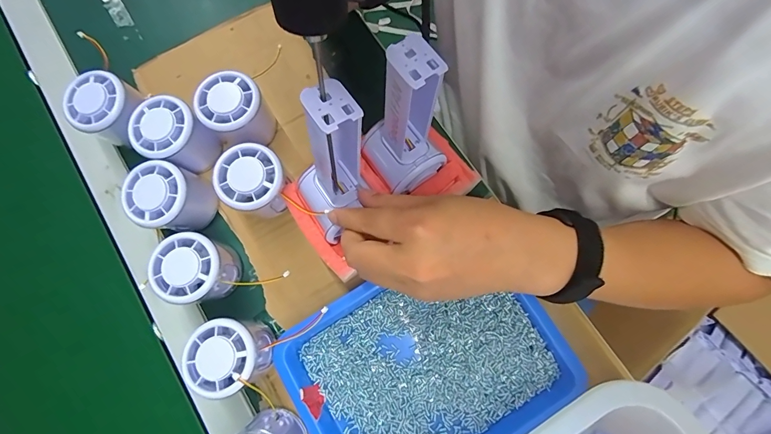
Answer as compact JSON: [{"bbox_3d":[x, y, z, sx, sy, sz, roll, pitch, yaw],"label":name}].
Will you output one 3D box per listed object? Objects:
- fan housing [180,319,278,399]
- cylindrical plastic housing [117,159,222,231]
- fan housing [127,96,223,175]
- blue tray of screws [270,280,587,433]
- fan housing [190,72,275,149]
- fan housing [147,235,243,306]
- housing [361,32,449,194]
[{"bbox_3d":[-0.126,0.112,0.305,0.059,0.052,0.054,-30,78,-6],"label":"fan housing"},{"bbox_3d":[-0.193,-0.016,0.334,0.059,0.055,0.061,29,79,7],"label":"cylindrical plastic housing"},{"bbox_3d":[-0.195,-0.073,0.341,0.054,0.054,0.054,0,76,1],"label":"fan housing"},{"bbox_3d":[0.031,0.126,0.316,0.221,0.035,0.164,-31,78,-7],"label":"blue tray of screws"},{"bbox_3d":[-0.138,-0.096,0.347,0.055,0.057,0.055,0,76,1],"label":"fan housing"},{"bbox_3d":[-0.163,0.047,0.321,0.058,0.051,0.054,0,76,1],"label":"fan housing"},{"bbox_3d":[0.013,-0.063,0.268,0.050,0.120,0.053,-37,79,-8],"label":"housing"}]

